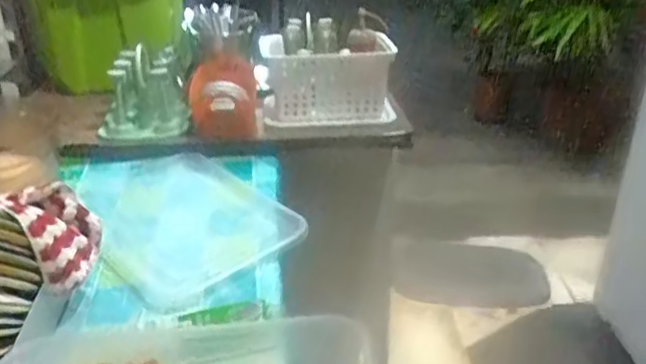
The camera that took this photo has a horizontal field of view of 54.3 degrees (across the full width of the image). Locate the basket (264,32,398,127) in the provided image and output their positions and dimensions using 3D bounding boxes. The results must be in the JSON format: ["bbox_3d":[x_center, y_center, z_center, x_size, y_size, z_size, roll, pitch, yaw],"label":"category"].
[{"bbox_3d":[0.010,-0.187,1.183,0.226,0.159,0.155,-1,27,-5],"label":"basket"}]

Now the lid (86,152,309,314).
[{"bbox_3d":[-0.230,0.048,0.976,0.247,0.023,0.385,-29,40,-30],"label":"lid"}]

